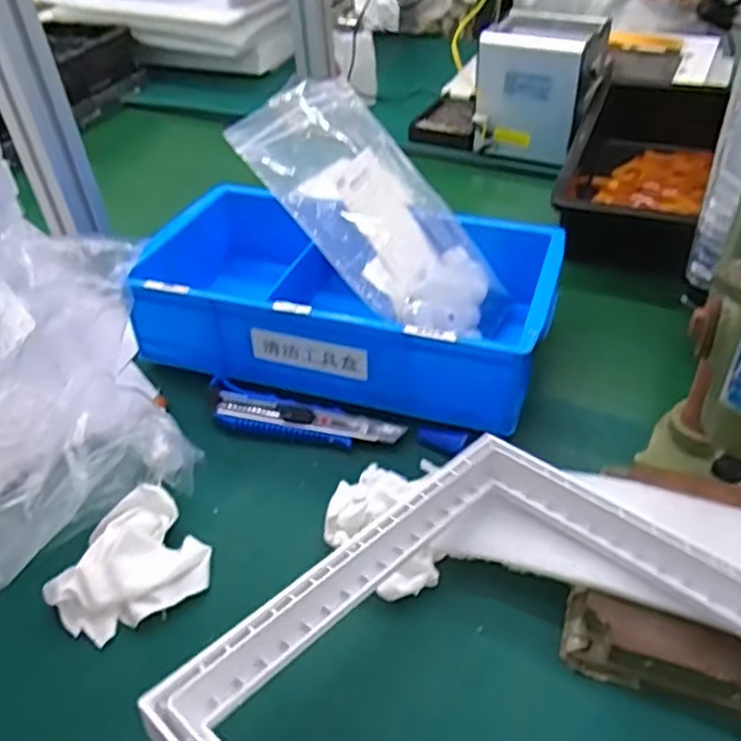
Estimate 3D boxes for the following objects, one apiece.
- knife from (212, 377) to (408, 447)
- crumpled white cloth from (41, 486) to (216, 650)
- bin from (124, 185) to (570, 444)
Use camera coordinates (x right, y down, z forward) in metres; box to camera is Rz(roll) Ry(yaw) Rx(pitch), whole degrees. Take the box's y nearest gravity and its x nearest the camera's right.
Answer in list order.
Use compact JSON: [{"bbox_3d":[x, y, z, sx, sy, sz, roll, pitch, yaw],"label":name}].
[{"bbox_3d":[-0.055,0.037,0.580,0.162,0.016,0.040,7,43,12],"label":"knife"},{"bbox_3d":[-0.166,0.132,0.486,0.098,0.030,0.083,-28,47,-23],"label":"crumpled white cloth"},{"bbox_3d":[-0.024,-0.070,0.644,0.362,0.090,0.215,12,45,18],"label":"bin"}]

